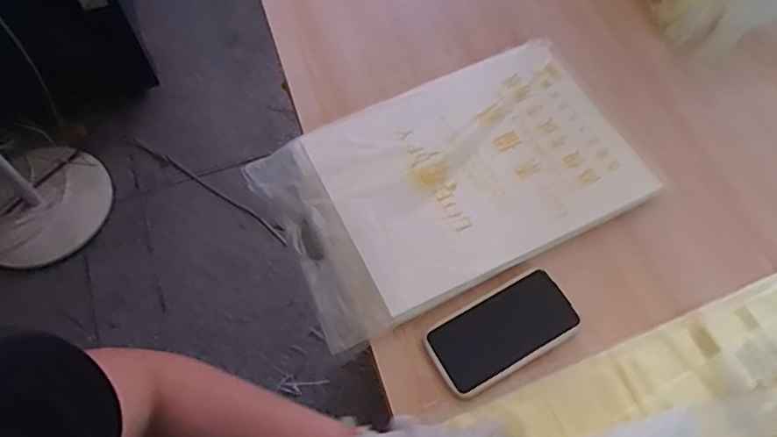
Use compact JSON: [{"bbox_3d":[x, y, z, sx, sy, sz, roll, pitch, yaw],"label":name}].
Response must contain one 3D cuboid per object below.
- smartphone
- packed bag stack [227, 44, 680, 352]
[{"bbox_3d":[0.125,0.124,0.622,0.162,0.013,0.084,-28,65,-11],"label":"smartphone"},{"bbox_3d":[0.080,-0.057,0.702,0.439,0.033,0.281,-27,65,-11],"label":"packed bag stack"}]

